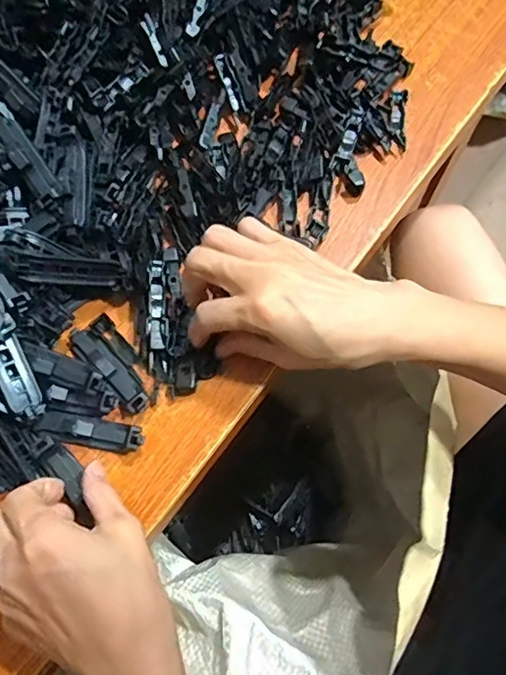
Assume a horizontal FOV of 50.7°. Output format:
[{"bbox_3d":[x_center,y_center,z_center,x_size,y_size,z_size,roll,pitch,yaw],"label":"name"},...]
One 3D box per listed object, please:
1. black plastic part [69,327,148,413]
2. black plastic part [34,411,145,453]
[{"bbox_3d":[-0.093,0.018,0.345,0.072,0.014,0.019,42,77,15],"label":"black plastic part"},{"bbox_3d":[-0.101,0.058,0.331,0.067,0.016,0.018,11,71,7],"label":"black plastic part"}]

